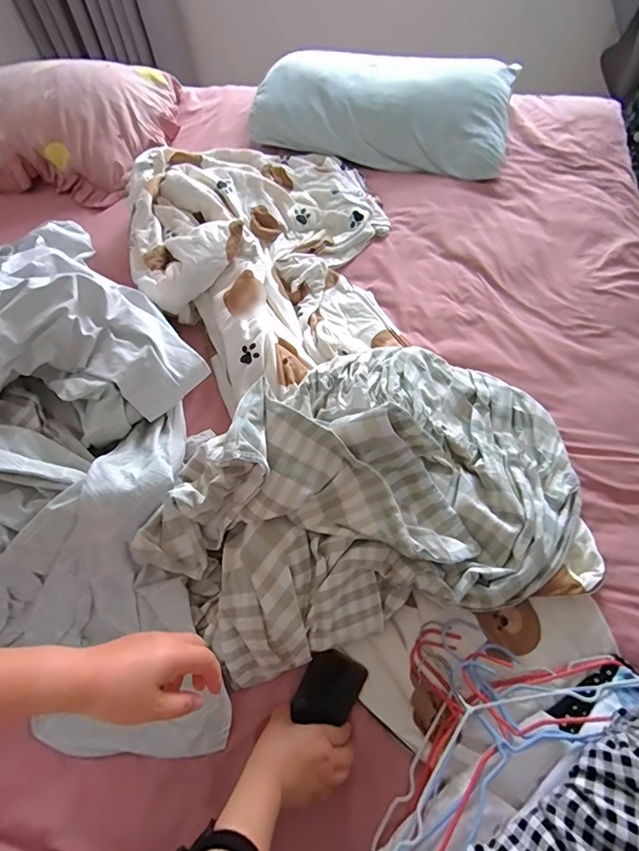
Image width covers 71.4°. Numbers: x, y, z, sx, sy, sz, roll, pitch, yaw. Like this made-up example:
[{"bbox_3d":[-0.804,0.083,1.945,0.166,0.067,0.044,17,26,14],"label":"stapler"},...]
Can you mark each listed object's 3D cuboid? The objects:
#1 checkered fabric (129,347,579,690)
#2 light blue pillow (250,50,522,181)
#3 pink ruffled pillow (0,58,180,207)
[{"bbox_3d":[0.092,0.078,0.603,0.616,0.229,0.385,-27,65,-11],"label":"checkered fabric"},{"bbox_3d":[0.154,-0.822,1.126,0.644,0.134,0.317,9,64,7],"label":"light blue pillow"},{"bbox_3d":[-0.740,-0.781,1.125,0.728,0.165,0.494,-3,63,1],"label":"pink ruffled pillow"}]

